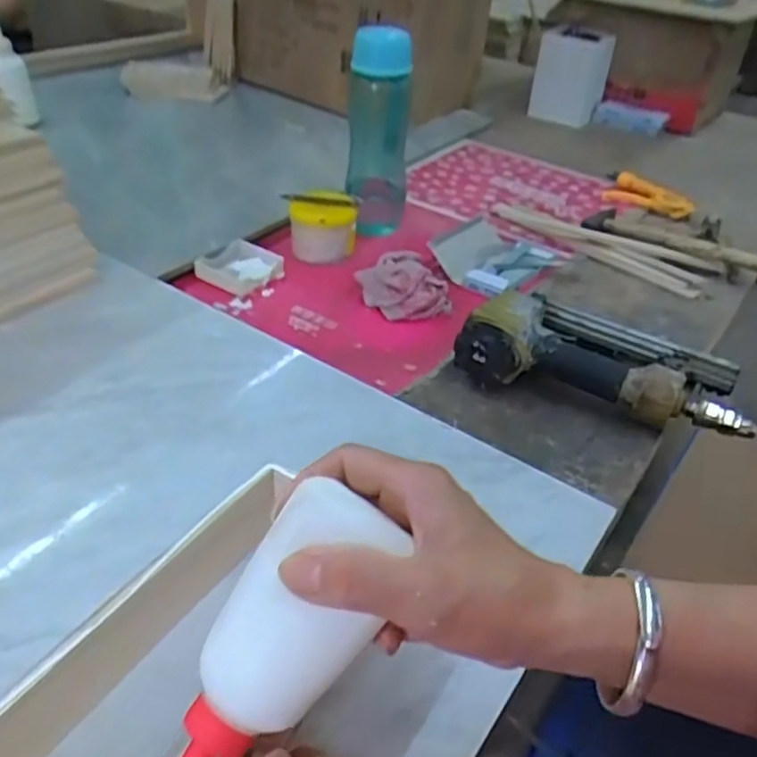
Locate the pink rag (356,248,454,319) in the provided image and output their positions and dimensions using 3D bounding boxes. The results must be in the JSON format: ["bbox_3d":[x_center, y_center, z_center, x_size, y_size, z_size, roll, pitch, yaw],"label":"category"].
[{"bbox_3d":[0.030,-0.108,0.759,0.103,0.046,0.094,7,37,2],"label":"pink rag"}]

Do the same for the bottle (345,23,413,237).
[{"bbox_3d":[0.003,-0.303,0.837,0.075,0.221,0.081,7,37,2],"label":"bottle"}]

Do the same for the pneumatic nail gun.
[{"bbox_3d":[0.212,-0.028,0.654,0.247,0.064,0.155,17,38,15],"label":"pneumatic nail gun"}]

